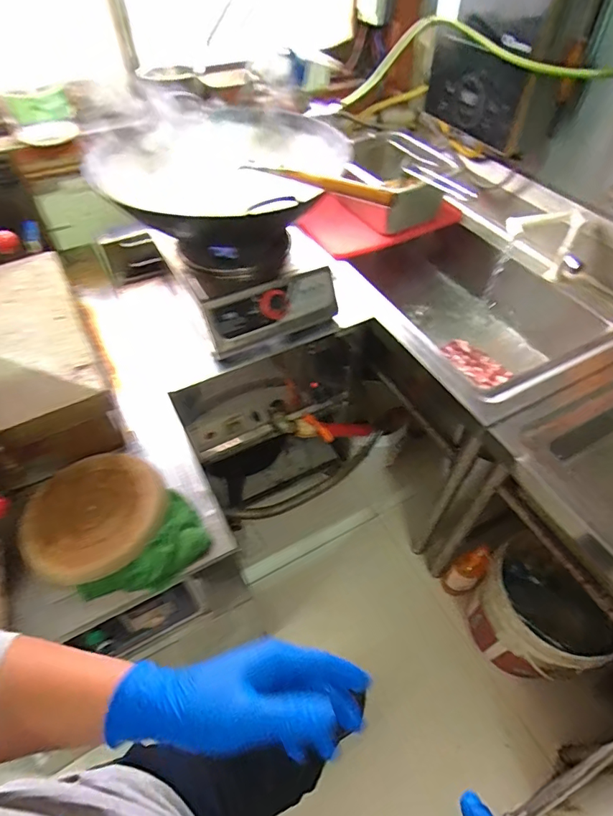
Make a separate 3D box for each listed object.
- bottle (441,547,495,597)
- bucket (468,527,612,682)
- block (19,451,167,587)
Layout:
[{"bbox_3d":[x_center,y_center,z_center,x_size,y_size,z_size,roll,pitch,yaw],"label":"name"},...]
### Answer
[{"bbox_3d":[0.492,0.495,1.364,0.076,0.250,0.087,-30,56,-24],"label":"bottle"},{"bbox_3d":[0.622,0.549,1.220,0.288,0.344,0.313,1,49,-1],"label":"bucket"},{"bbox_3d":[-0.342,0.164,0.721,0.213,0.029,0.216,1,49,-1],"label":"block"}]

